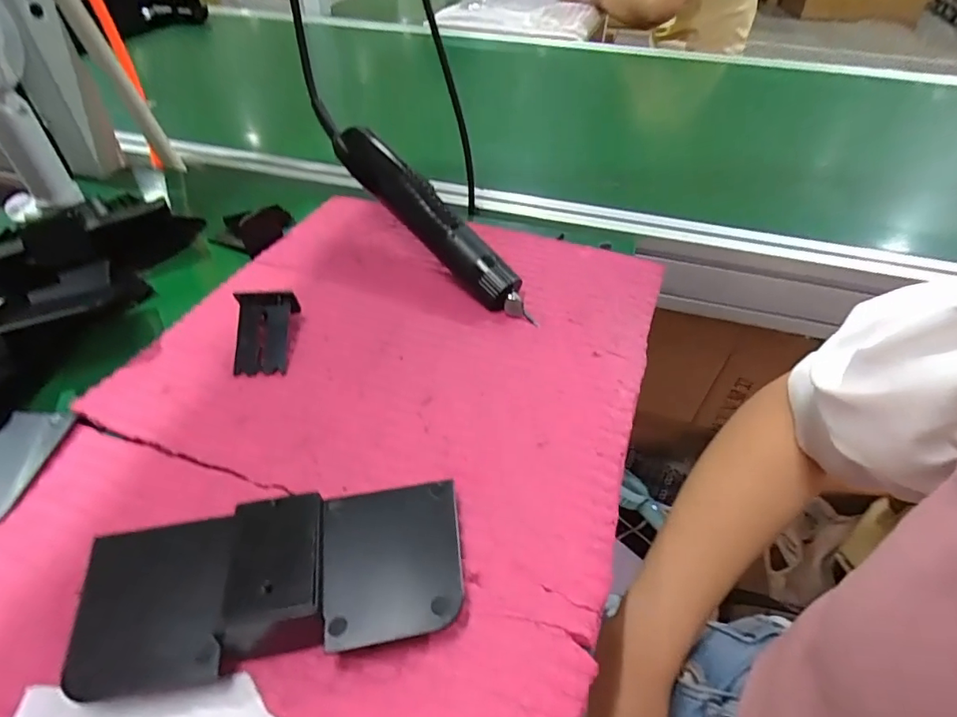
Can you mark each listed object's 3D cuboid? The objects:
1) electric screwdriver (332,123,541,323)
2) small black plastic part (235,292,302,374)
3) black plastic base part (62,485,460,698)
[{"bbox_3d":[-0.040,-0.111,0.411,0.029,0.033,0.216,-35,74,-32],"label":"electric screwdriver"},{"bbox_3d":[-0.142,-0.019,0.347,0.037,0.031,0.054,-6,44,-7],"label":"small black plastic part"},{"bbox_3d":[-0.087,0.098,0.231,0.158,0.029,0.069,-7,45,-9],"label":"black plastic base part"}]

